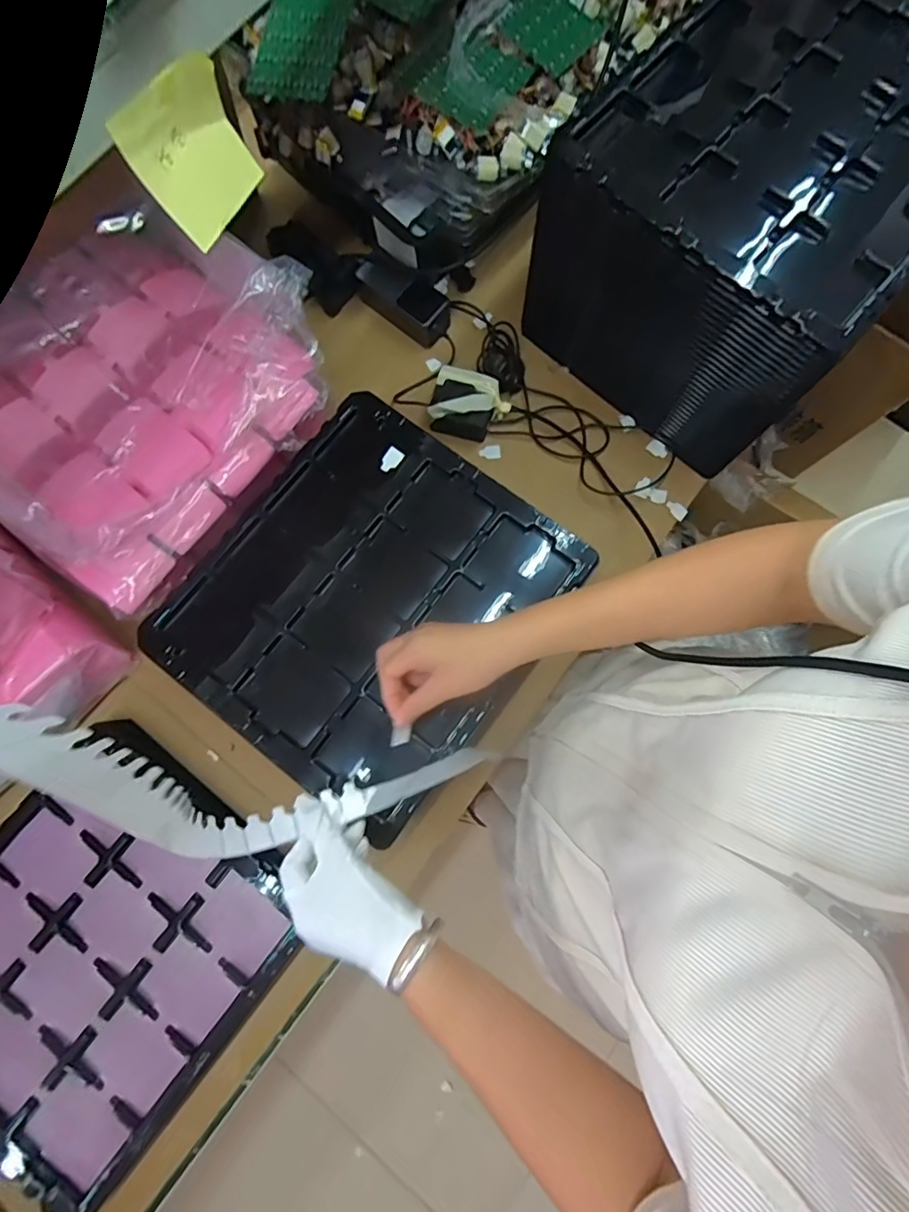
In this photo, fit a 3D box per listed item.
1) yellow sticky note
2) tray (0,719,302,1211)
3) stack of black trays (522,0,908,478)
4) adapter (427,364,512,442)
[{"bbox_3d":[-0.158,-0.278,0.327,0.015,0.069,0.075,23,73,35],"label":"yellow sticky note"},{"bbox_3d":[-0.379,0.367,0.571,0.330,0.052,0.375,36,77,5],"label":"tray"},{"bbox_3d":[0.325,-0.427,0.614,0.332,0.244,0.353,41,82,7],"label":"stack of black trays"},{"bbox_3d":[0.022,-0.258,0.684,0.096,0.051,0.071,15,79,2],"label":"adapter"}]

